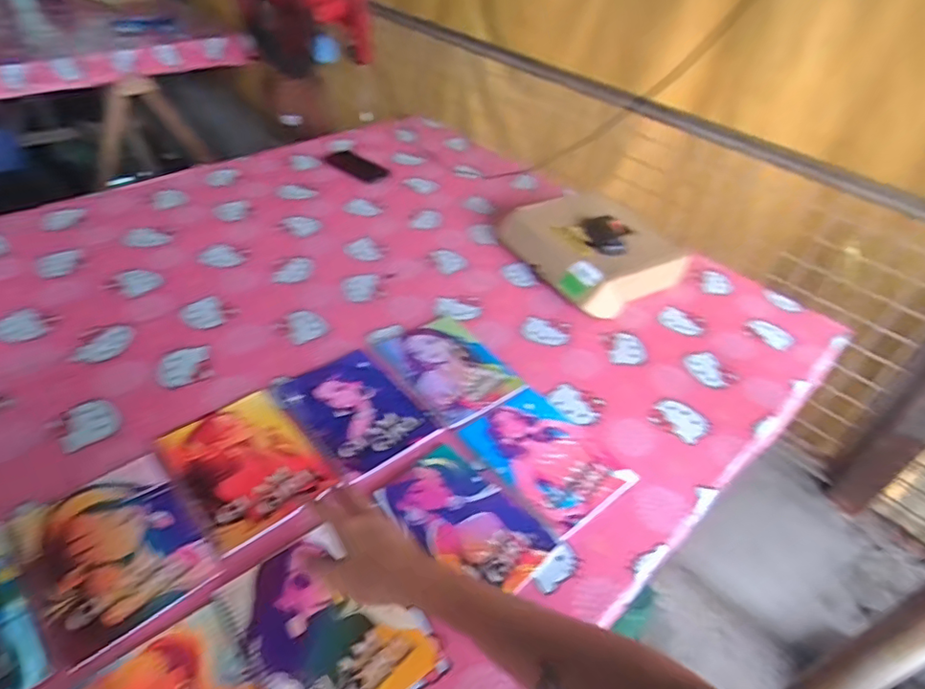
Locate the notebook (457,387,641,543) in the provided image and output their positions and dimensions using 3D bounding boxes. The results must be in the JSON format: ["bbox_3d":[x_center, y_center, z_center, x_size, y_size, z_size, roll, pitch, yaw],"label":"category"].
[{"bbox_3d":[0.110,0.144,0.746,0.146,0.007,0.196,-26,51,-31],"label":"notebook"}]

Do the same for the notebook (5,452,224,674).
[{"bbox_3d":[-0.374,0.216,0.606,0.151,0.009,0.206,-31,54,-34],"label":"notebook"}]

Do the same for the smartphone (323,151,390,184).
[{"bbox_3d":[-0.255,-0.430,1.353,0.179,0.014,0.063,36,50,29],"label":"smartphone"}]

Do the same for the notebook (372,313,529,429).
[{"bbox_3d":[-0.016,0.032,0.856,0.155,0.012,0.198,-24,50,-30],"label":"notebook"}]

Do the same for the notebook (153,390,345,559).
[{"bbox_3d":[-0.267,0.144,0.697,0.150,0.008,0.201,-29,53,-33],"label":"notebook"}]

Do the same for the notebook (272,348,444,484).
[{"bbox_3d":[-0.146,0.088,0.777,0.146,0.006,0.201,-27,51,-32],"label":"notebook"}]

